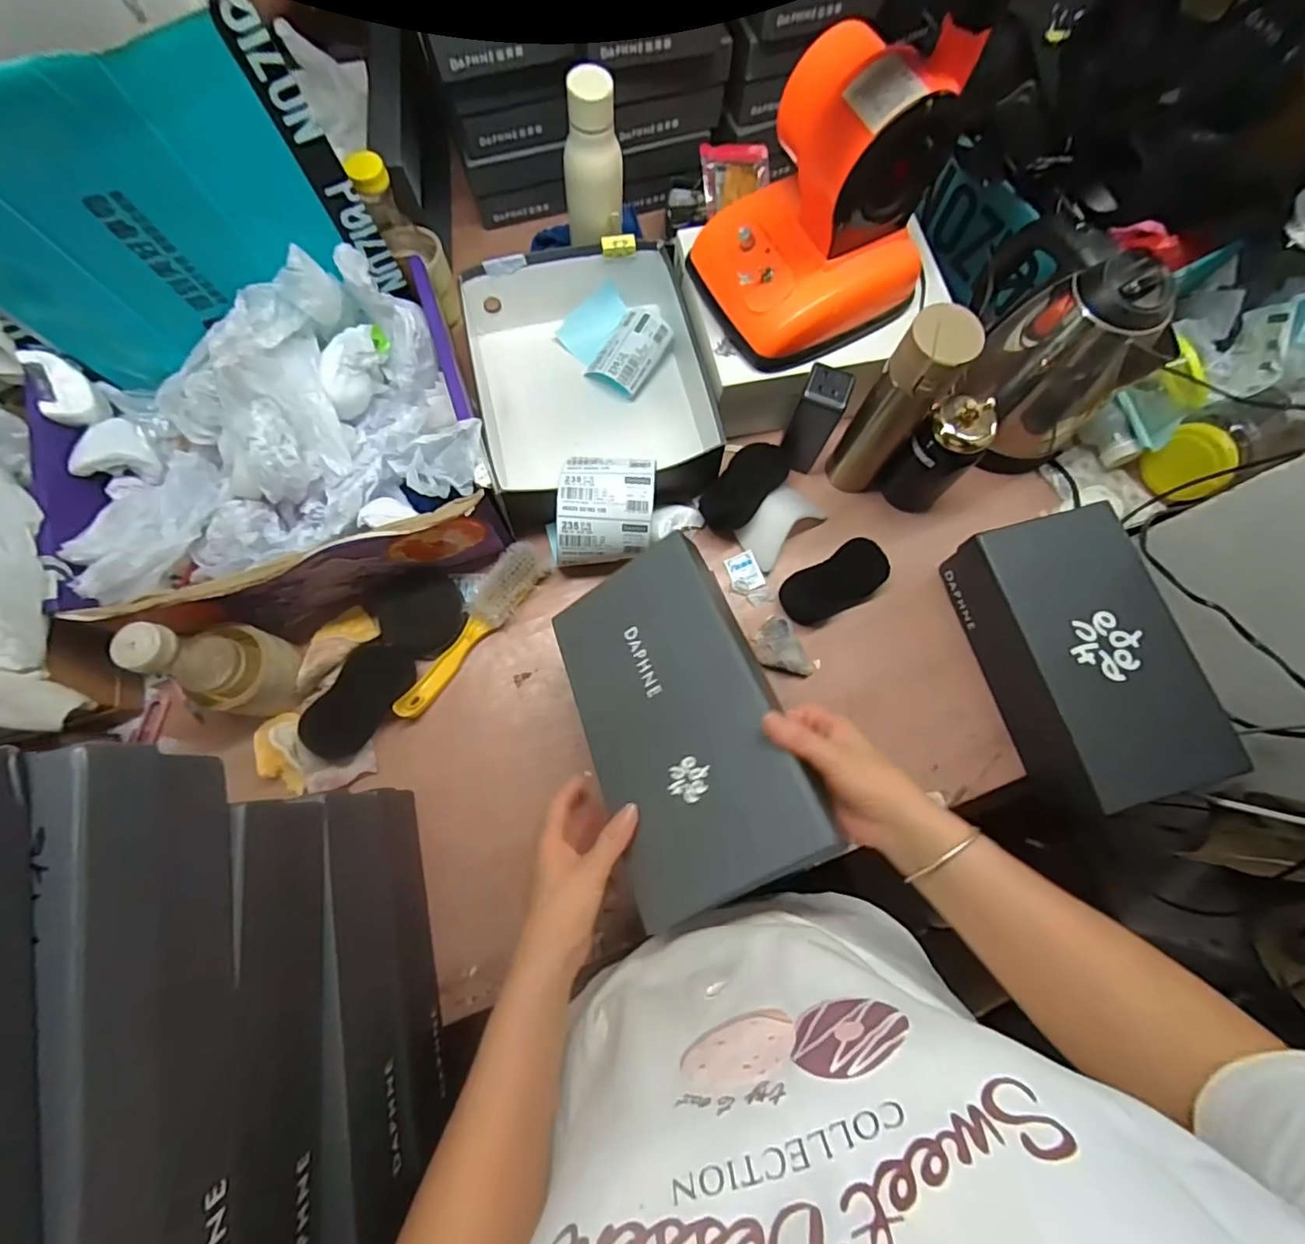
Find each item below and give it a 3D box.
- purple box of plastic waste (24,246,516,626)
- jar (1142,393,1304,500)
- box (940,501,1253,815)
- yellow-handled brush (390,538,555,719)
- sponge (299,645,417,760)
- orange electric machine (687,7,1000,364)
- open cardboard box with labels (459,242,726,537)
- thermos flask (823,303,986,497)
[{"bbox_3d":[-0.380,-0.172,0.571,0.397,0.186,0.281,-16,76,-6],"label":"purple box of plastic waste"},{"bbox_3d":[0.687,-0.220,0.655,0.185,0.091,0.089,-25,77,-8],"label":"jar"},{"bbox_3d":[0.453,0.037,0.602,0.168,0.098,0.293,-14,76,-5],"label":"box"},{"bbox_3d":[-0.197,0.009,0.631,0.052,0.033,0.235,33,77,7],"label":"yellow-handled brush"},{"bbox_3d":[-0.314,0.084,0.601,0.066,0.039,0.133,33,77,7],"label":"sponge"},{"bbox_3d":[0.165,-0.406,0.546,0.198,0.199,0.176,-30,78,-9],"label":"orange electric machine"},{"bbox_3d":[-0.081,-0.296,0.693,0.269,0.096,0.318,-13,76,-5],"label":"open cardboard box with labels"},{"bbox_3d":[0.252,-0.217,0.598,0.066,0.240,0.056,33,77,7],"label":"thermos flask"}]

